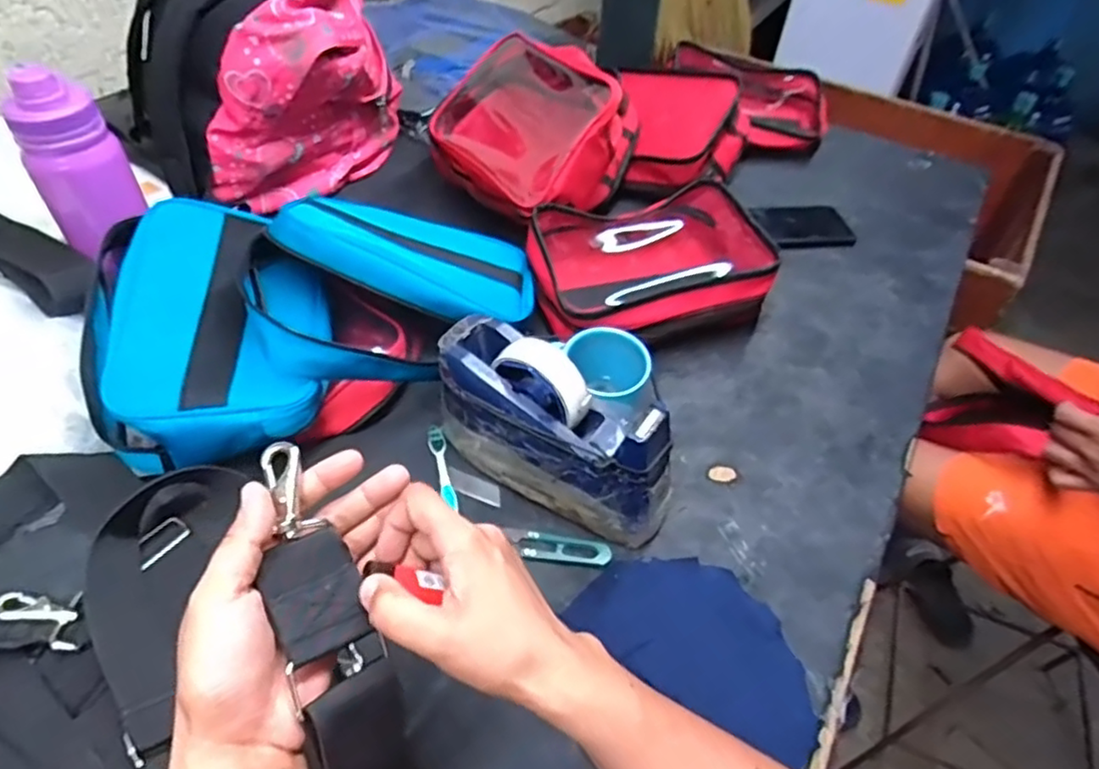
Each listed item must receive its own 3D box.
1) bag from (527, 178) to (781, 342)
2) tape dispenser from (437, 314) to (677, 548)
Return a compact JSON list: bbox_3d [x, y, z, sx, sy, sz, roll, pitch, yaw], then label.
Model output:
[{"bbox_3d":[0.104,-0.127,0.699,0.238,0.097,0.176,-16,50,-18],"label":"bag"},{"bbox_3d":[0.004,0.036,0.527,0.202,0.120,0.072,26,51,19],"label":"tape dispenser"}]

